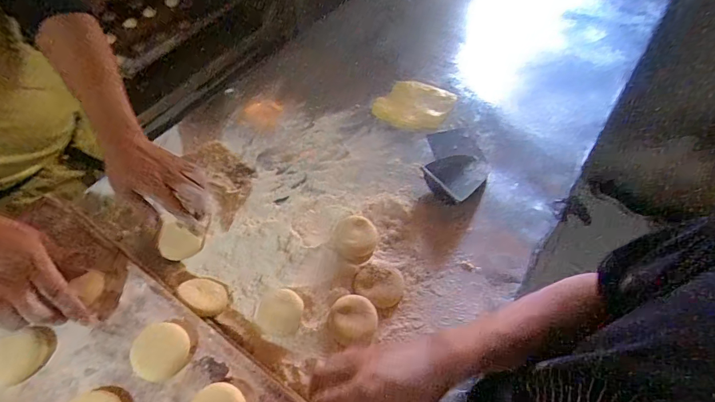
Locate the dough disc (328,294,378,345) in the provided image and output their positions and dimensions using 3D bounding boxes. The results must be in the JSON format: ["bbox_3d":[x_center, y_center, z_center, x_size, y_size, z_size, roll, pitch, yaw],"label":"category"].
[{"bbox_3d":[-0.006,0.158,0.526,0.063,0.009,0.063,1,56,-2],"label":"dough disc"}]

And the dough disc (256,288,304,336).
[{"bbox_3d":[-0.104,0.148,0.529,0.059,0.009,0.059,1,56,-2],"label":"dough disc"}]

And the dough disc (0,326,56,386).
[{"bbox_3d":[-0.381,0.172,0.445,0.060,0.013,0.065,1,56,-2],"label":"dough disc"}]

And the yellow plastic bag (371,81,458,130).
[{"bbox_3d":[0.110,-0.188,0.767,0.131,0.015,0.133,26,59,14],"label":"yellow plastic bag"}]

